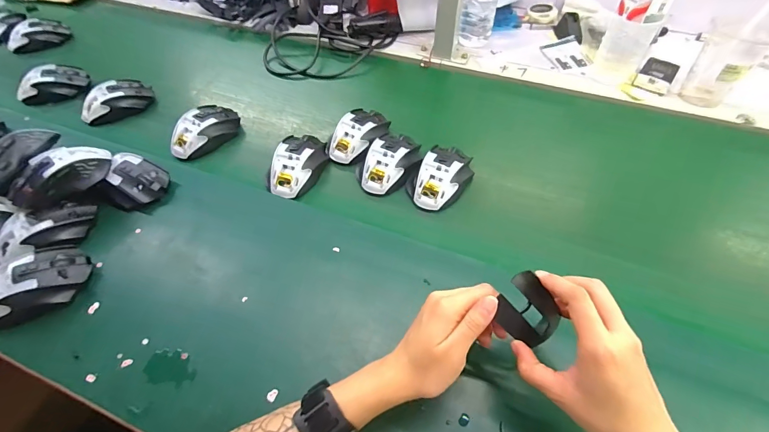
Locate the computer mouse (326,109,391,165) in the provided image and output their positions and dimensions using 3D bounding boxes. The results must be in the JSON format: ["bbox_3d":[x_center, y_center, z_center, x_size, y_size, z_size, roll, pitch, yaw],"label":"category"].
[{"bbox_3d":[-0.040,-0.125,0.583,0.065,0.035,0.109,25,57,19],"label":"computer mouse"}]

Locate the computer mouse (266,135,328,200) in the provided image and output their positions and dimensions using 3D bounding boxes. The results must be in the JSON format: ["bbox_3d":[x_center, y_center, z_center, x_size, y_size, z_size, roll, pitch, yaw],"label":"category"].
[{"bbox_3d":[-0.126,-0.078,0.550,0.069,0.038,0.113,13,54,11],"label":"computer mouse"}]

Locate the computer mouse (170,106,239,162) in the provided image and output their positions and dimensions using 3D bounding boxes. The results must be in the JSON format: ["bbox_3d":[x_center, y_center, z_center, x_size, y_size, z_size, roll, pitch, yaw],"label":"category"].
[{"bbox_3d":[-0.288,-0.135,0.604,0.058,0.049,0.119,29,59,22],"label":"computer mouse"}]

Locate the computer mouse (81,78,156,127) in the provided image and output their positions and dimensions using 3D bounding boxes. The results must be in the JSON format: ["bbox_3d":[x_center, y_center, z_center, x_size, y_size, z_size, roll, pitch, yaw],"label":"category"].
[{"bbox_3d":[-0.469,-0.205,0.654,0.119,0.042,0.059,-37,60,-24],"label":"computer mouse"}]

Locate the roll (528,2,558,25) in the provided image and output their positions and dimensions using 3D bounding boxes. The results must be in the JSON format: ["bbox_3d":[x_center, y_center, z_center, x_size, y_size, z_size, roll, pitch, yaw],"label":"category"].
[{"bbox_3d":[0.343,-0.438,0.816,0.060,0.017,0.066,-1,57,2],"label":"roll"}]

